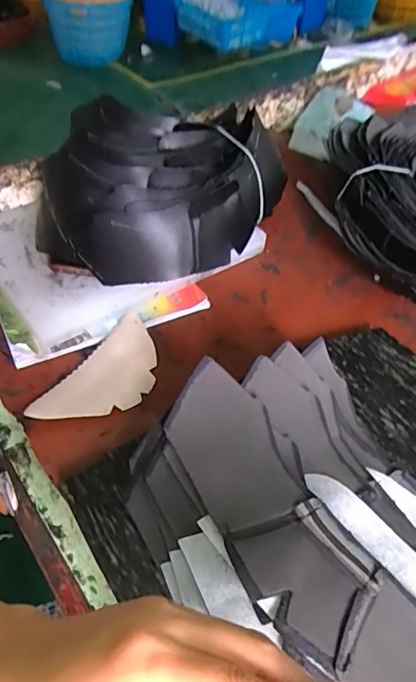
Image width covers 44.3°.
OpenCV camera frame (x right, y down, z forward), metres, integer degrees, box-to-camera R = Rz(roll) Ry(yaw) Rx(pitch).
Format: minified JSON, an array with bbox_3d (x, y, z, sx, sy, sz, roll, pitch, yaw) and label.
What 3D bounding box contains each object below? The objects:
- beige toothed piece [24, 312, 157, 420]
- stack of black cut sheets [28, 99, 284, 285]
[{"bbox_3d":[-0.094,0.035,0.489,0.072,0.013,0.141,29,53,20],"label":"beige toothed piece"},{"bbox_3d":[-0.055,-0.176,0.575,0.227,0.097,0.237,20,50,14],"label":"stack of black cut sheets"}]

